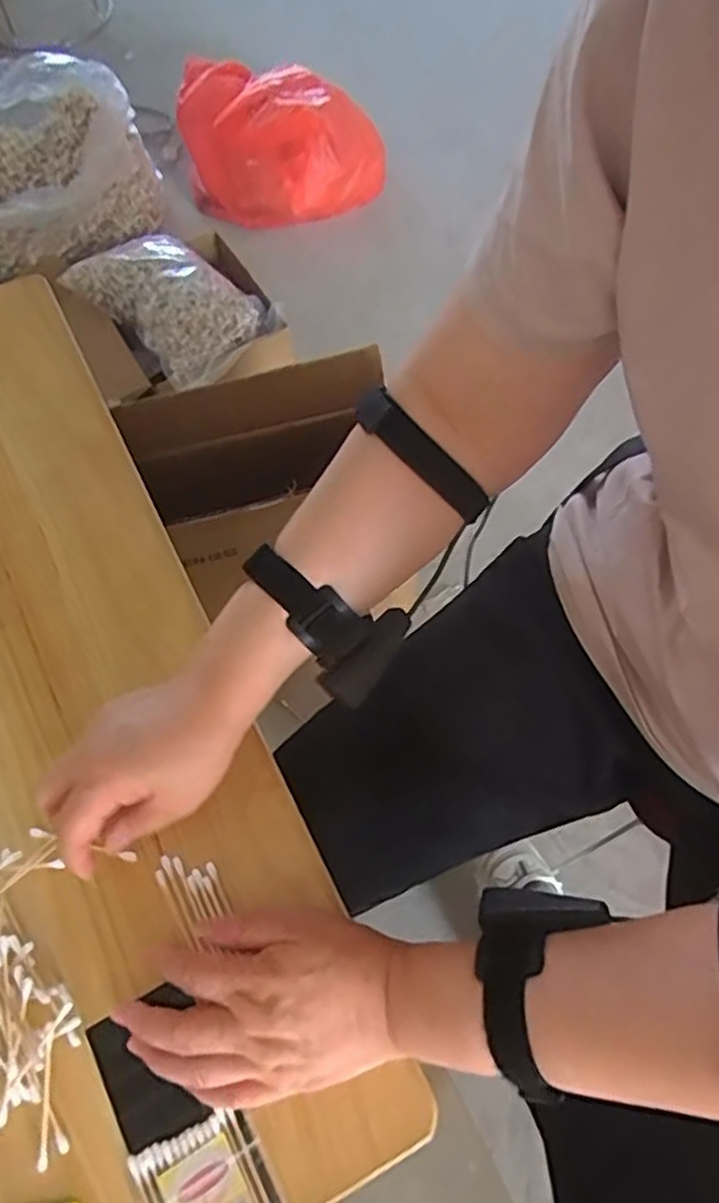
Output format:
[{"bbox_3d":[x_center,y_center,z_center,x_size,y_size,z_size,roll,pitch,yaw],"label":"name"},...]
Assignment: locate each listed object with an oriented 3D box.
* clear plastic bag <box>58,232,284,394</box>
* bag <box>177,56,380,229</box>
[{"bbox_3d":[-0.321,-0.521,1.259,0.310,0.114,0.227,39,70,19],"label":"clear plastic bag"},{"bbox_3d":[-0.155,-0.895,1.417,0.391,0.193,0.253,6,63,5],"label":"bag"}]

